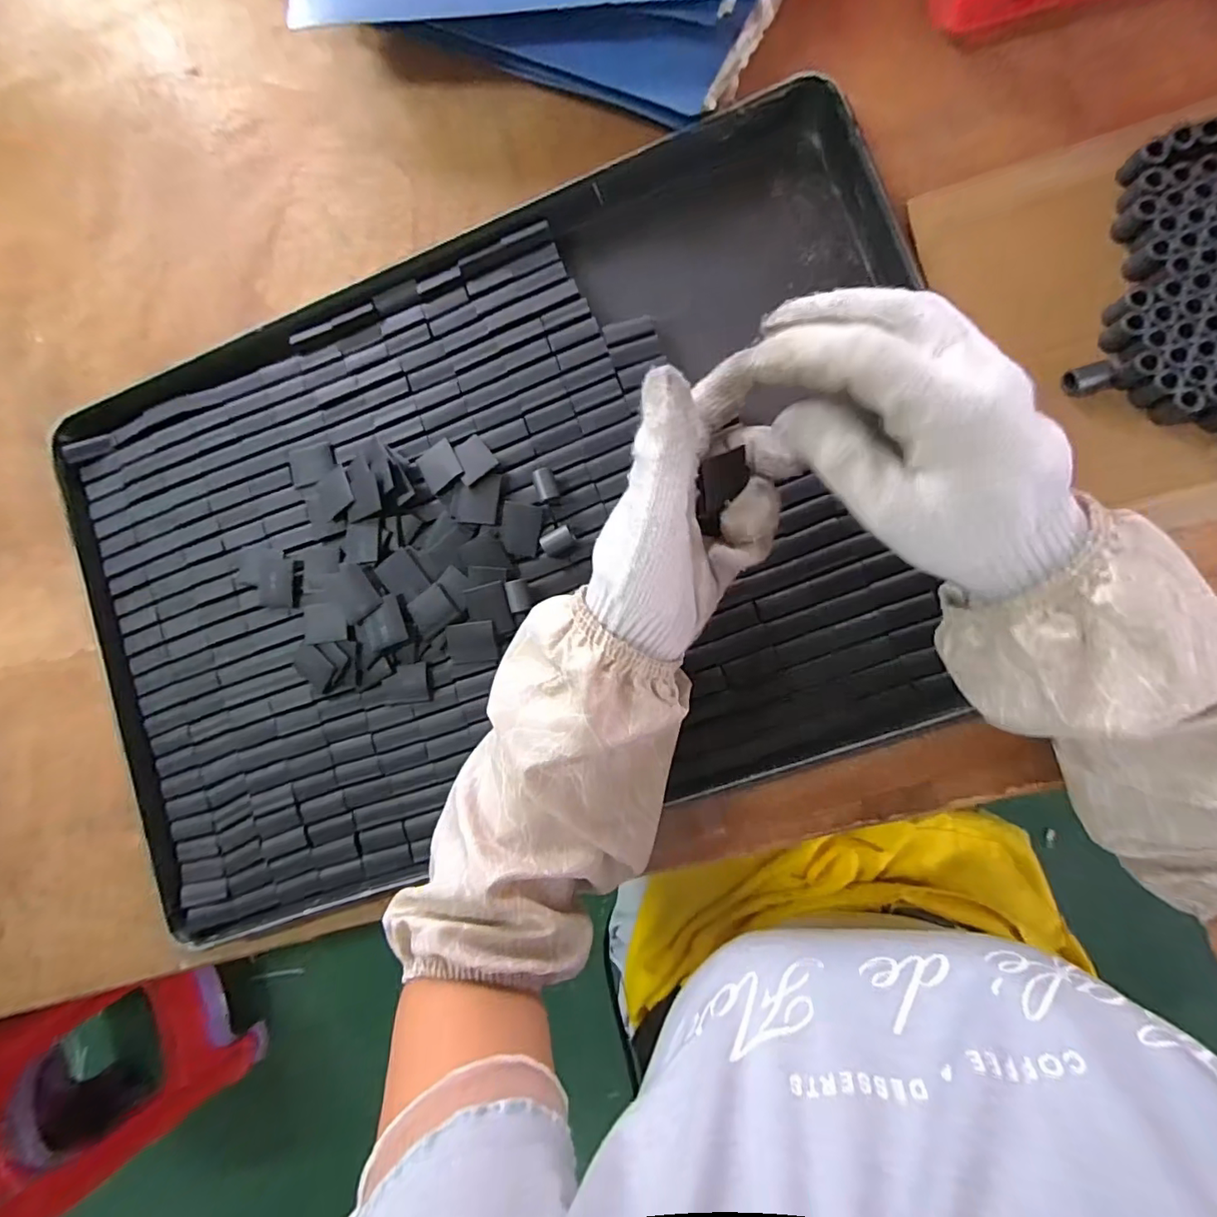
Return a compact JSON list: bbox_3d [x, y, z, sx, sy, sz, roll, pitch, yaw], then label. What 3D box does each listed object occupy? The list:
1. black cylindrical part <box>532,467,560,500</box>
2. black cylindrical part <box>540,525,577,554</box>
[{"bbox_3d":[-0.040,-0.079,0.347,0.013,0.010,0.021,-19,84,5],"label":"black cylindrical part"},{"bbox_3d":[-0.031,-0.042,0.342,0.020,0.013,0.013,-26,83,5],"label":"black cylindrical part"}]

